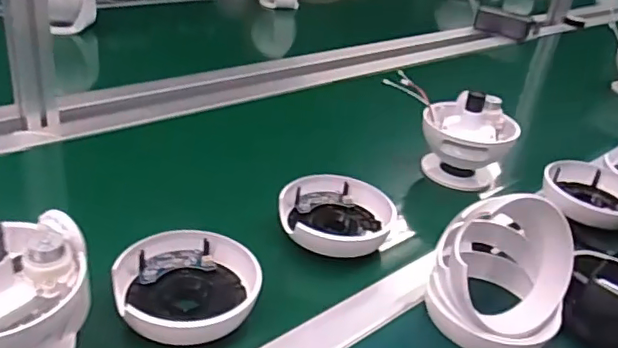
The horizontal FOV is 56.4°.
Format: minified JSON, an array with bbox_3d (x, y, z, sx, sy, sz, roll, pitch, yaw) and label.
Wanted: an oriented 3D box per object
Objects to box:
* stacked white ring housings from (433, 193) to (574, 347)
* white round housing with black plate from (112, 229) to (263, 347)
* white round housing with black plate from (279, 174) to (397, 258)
[{"bbox_3d":[0.174,0.077,0.510,0.107,0.116,0.126,14,31,10],"label":"stacked white ring housings"},{"bbox_3d":[-0.097,0.090,0.491,0.117,0.038,0.104,17,32,15],"label":"white round housing with black plate"},{"bbox_3d":[0.029,0.041,0.609,0.114,0.032,0.096,1,31,-11],"label":"white round housing with black plate"}]

